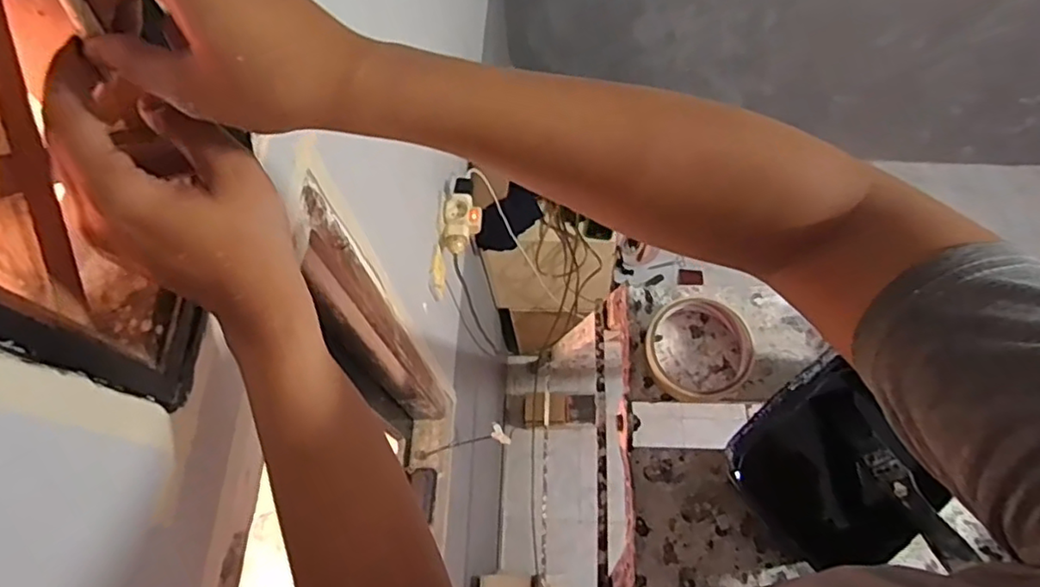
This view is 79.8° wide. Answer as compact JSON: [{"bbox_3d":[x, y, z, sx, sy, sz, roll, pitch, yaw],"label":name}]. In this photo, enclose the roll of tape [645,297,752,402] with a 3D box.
[{"bbox_3d":[0.145,0.047,0.514,0.079,0.029,0.080,-1,67,3],"label":"roll of tape"}]

